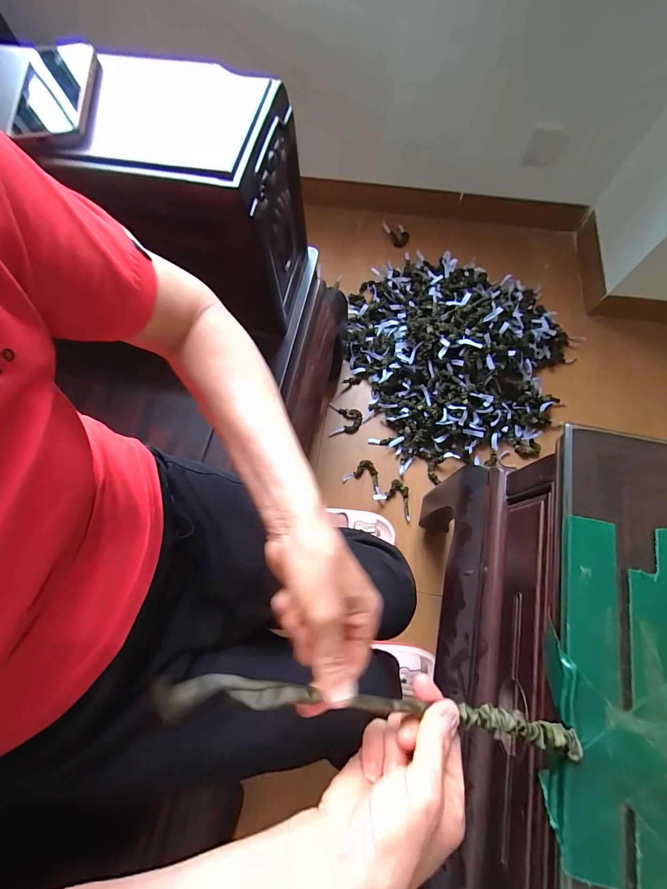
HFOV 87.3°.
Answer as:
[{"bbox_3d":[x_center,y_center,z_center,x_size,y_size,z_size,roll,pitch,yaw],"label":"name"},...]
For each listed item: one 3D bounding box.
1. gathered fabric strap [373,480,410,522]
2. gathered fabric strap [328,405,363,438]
[{"bbox_3d":[0.169,0.136,0.919,0.107,0.034,0.081,29,76,9],"label":"gathered fabric strap"},{"bbox_3d":[0.035,-0.068,1.005,0.093,0.019,0.096,3,73,2],"label":"gathered fabric strap"}]

